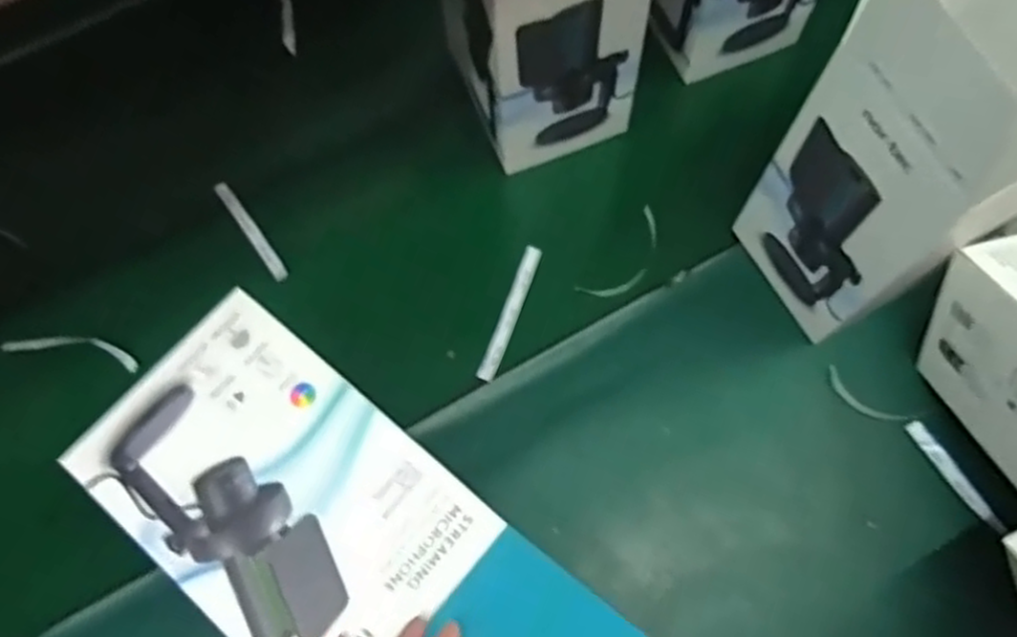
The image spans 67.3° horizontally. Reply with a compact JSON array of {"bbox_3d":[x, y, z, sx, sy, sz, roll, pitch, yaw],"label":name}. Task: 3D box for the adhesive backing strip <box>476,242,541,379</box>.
[{"bbox_3d":[0.001,-0.005,0.607,0.014,0.008,0.116,19,73,8],"label":"adhesive backing strip"}]

